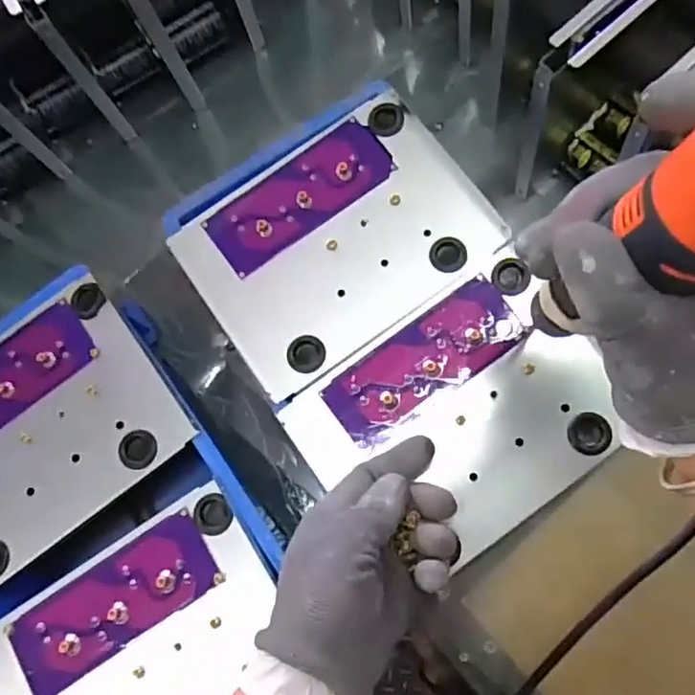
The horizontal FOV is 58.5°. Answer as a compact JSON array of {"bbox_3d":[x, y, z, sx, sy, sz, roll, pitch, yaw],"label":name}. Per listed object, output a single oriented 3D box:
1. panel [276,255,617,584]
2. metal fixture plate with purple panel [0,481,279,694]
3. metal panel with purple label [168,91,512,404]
[{"bbox_3d":[0.074,0.049,0.403,0.186,0.016,0.143,-35,77,-3],"label":"panel"},{"bbox_3d":[-0.131,0.200,0.390,0.198,0.021,0.140,-34,77,-3],"label":"metal fixture plate with purple panel"},{"bbox_3d":[-0.005,-0.075,0.439,0.201,0.014,0.140,-36,77,-3],"label":"metal panel with purple label"}]

